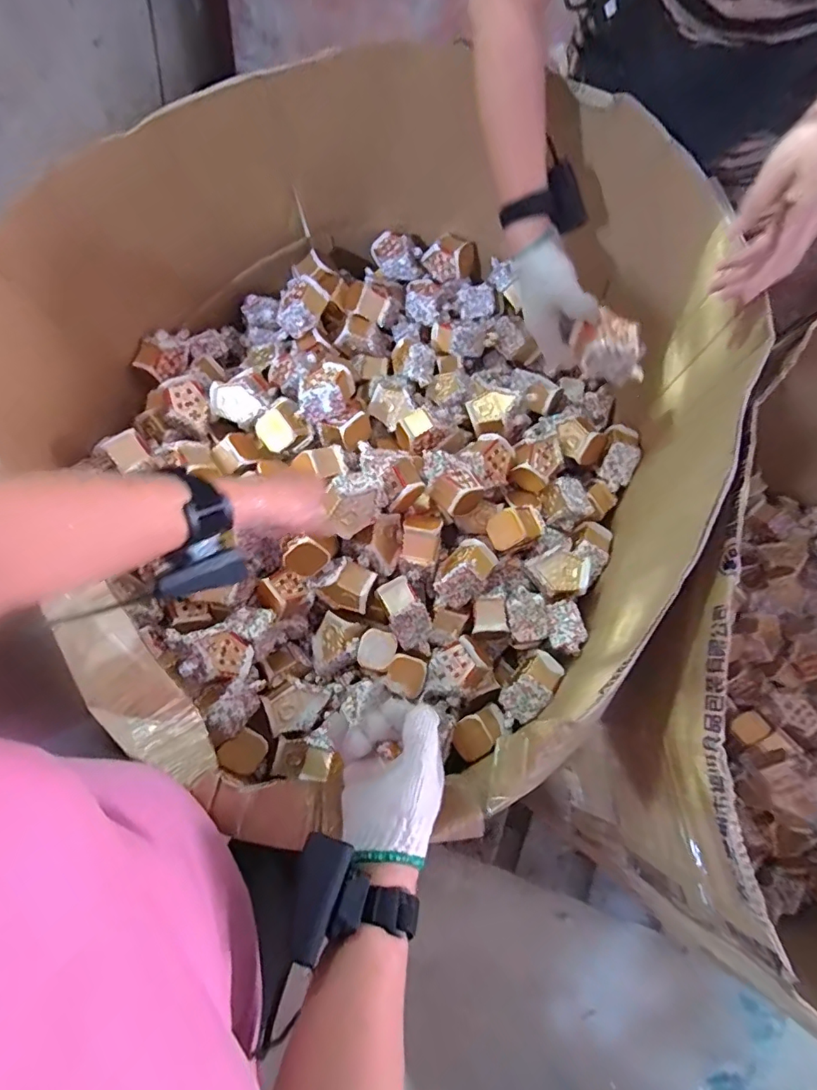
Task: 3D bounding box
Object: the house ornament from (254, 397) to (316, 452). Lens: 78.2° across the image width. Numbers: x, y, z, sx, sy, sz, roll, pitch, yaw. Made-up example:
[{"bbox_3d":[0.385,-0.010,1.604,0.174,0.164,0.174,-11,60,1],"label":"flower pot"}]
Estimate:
[{"bbox_3d":[-0.171,-0.158,0.674,0.066,0.050,0.063,-36,76,-12],"label":"house ornament"}]

